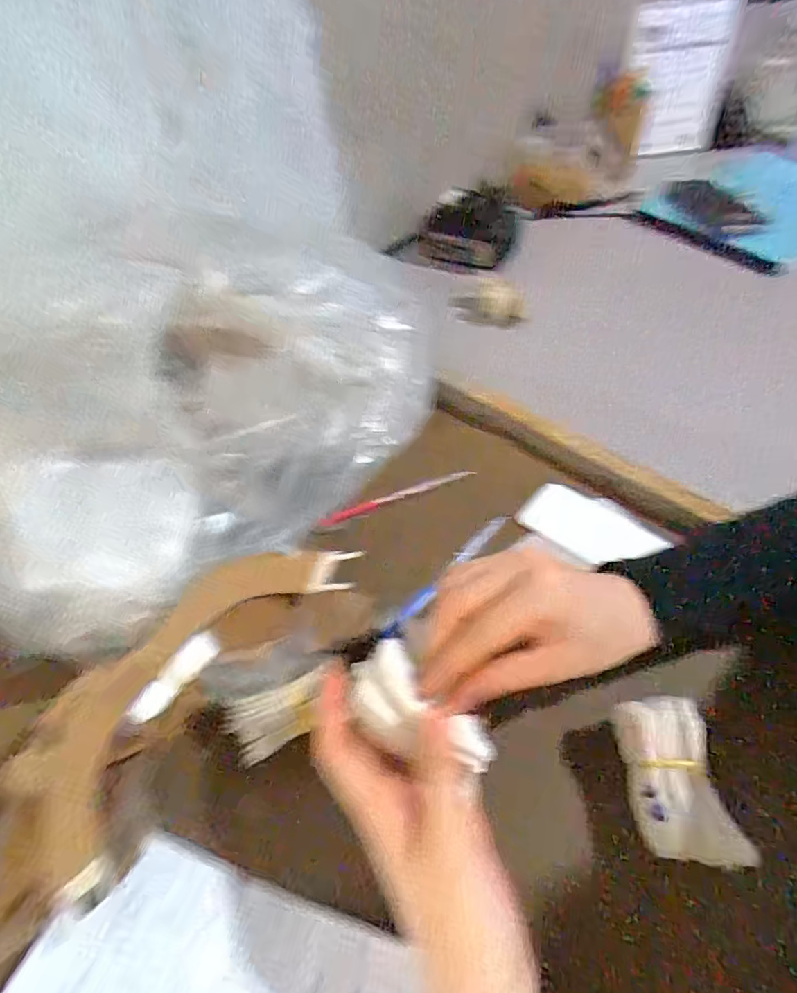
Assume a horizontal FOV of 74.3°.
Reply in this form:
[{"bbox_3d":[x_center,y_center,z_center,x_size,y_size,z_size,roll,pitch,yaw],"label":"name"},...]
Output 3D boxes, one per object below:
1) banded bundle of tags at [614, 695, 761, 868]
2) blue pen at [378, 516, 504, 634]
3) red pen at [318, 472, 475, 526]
[{"bbox_3d":[0.147,0.149,0.279,0.046,0.020,0.077,-8,50,1],"label":"banded bundle of tags"},{"bbox_3d":[0.036,0.056,0.393,0.012,0.008,0.133,34,62,30],"label":"blue pen"},{"bbox_3d":[-0.001,0.000,0.452,0.138,0.013,0.011,-20,51,-9],"label":"red pen"}]

